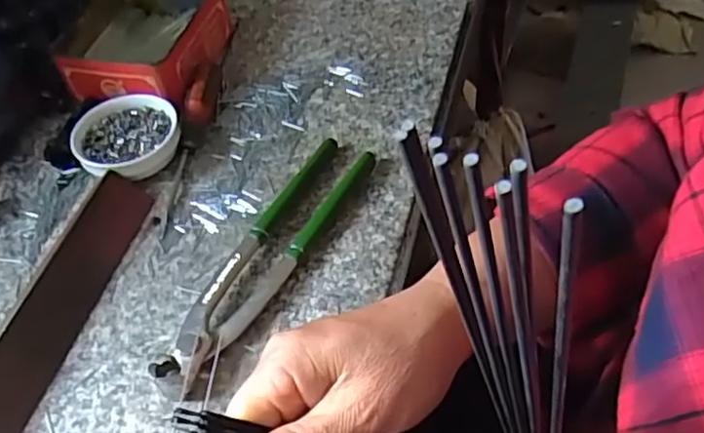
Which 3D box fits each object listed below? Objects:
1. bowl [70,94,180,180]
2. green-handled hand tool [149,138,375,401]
[{"bbox_3d":[-0.157,-0.053,0.457,0.070,0.027,0.066,-3,50,3],"label":"bowl"},{"bbox_3d":[-0.053,0.021,0.392,0.044,0.017,0.196,23,56,22],"label":"green-handled hand tool"}]

